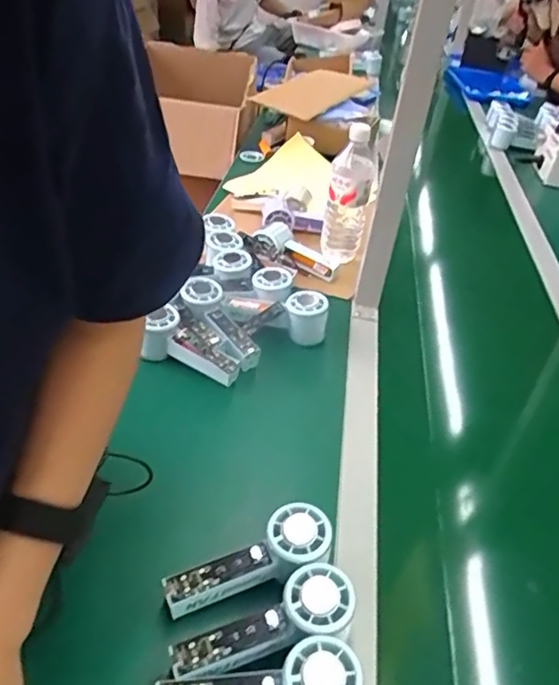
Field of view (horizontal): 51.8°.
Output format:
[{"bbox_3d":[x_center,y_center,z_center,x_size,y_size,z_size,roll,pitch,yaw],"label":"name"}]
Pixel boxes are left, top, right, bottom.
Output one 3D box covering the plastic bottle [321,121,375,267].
[{"bbox_3d":[0.112,-0.238,0.952,0.067,0.222,0.060,11,38,4],"label":"plastic bottle"}]

